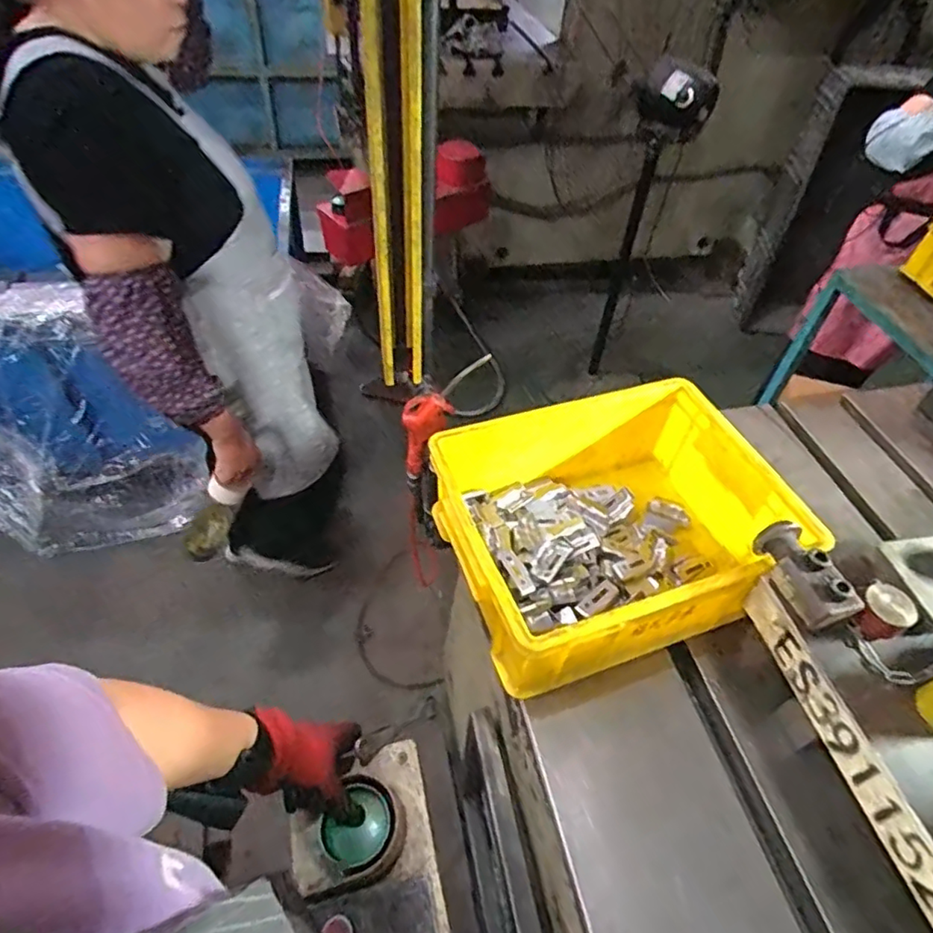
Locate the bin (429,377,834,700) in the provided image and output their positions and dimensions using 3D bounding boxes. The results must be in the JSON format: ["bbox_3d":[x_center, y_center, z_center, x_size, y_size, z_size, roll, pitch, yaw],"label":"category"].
[{"bbox_3d":[0.156,0.065,0.648,0.355,0.144,0.254,-14,52,-17],"label":"bin"}]

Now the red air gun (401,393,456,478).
[{"bbox_3d":[-0.053,-0.040,0.790,0.056,0.144,0.027,-14,52,-17],"label":"red air gun"}]

